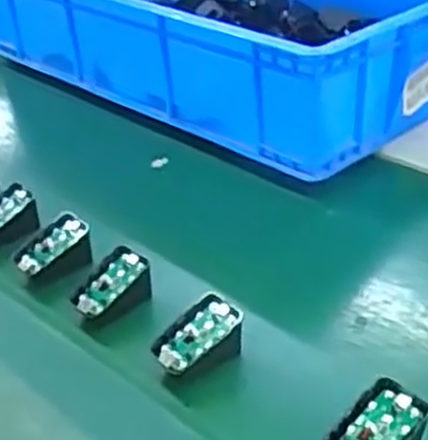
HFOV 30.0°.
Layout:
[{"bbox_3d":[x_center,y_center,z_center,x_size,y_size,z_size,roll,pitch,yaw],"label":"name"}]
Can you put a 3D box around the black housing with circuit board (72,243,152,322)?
[{"bbox_3d":[-0.086,0.058,0.676,0.046,0.041,0.065,22,42,34],"label":"black housing with circuit board"}]

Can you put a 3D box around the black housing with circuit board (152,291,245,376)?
[{"bbox_3d":[-0.013,0.093,0.618,0.070,0.042,0.045,-20,37,-21],"label":"black housing with circuit board"}]

